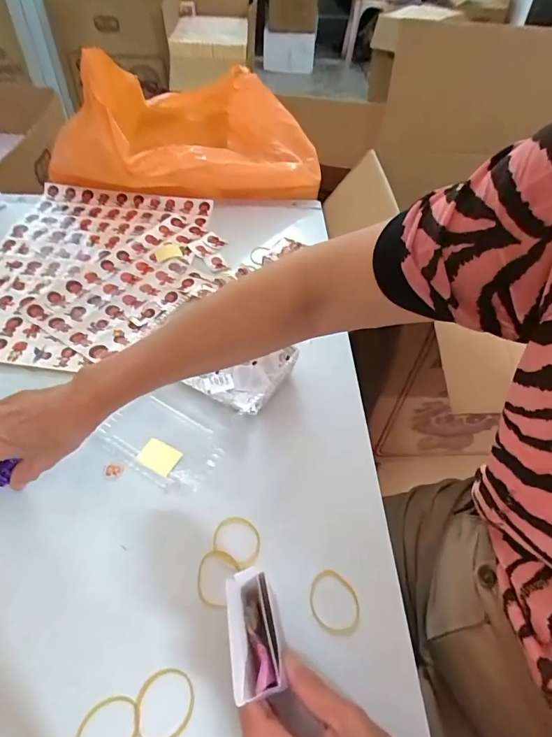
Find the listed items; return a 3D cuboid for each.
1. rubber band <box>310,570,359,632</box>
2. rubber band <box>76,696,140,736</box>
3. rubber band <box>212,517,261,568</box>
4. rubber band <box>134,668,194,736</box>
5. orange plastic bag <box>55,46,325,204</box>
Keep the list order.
[{"bbox_3d":[0.051,0.200,0.369,0.046,0.004,0.043,8,47,-8],"label":"rubber band"},{"bbox_3d":[-0.120,0.259,0.307,0.042,0.004,0.042,2,50,-2],"label":"rubber band"},{"bbox_3d":[-0.035,0.158,0.396,0.044,0.005,0.041,2,50,-2],"label":"rubber band"},{"bbox_3d":[-0.083,0.250,0.319,0.042,0.006,0.047,10,50,4],"label":"rubber band"},{"bbox_3d":[-0.161,-0.433,0.786,0.489,0.178,0.315,-24,56,-22],"label":"orange plastic bag"}]

